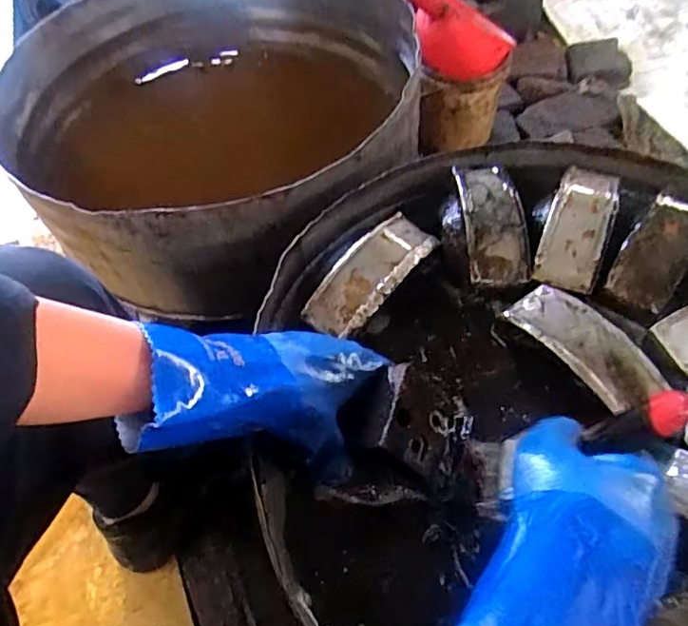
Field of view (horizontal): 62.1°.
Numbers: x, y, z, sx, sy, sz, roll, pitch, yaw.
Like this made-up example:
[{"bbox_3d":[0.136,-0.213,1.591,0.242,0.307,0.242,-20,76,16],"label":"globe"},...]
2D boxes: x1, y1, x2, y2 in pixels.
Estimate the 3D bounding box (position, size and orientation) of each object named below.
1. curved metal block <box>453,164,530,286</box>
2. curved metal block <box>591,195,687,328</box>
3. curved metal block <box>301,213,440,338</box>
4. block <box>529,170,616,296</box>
[{"bbox_3d":[0.150,-0.096,0.583,0.059,0.026,0.142,-4,56,1],"label":"curved metal block"},{"bbox_3d":[0.301,-0.057,0.548,0.057,0.024,0.135,33,81,19],"label":"curved metal block"},{"bbox_3d":[0.028,-0.040,0.559,0.055,0.023,0.151,33,65,23],"label":"curved metal block"},{"bbox_3d":[0.235,-0.090,0.572,0.055,0.024,0.148,18,60,15],"label":"block"}]

